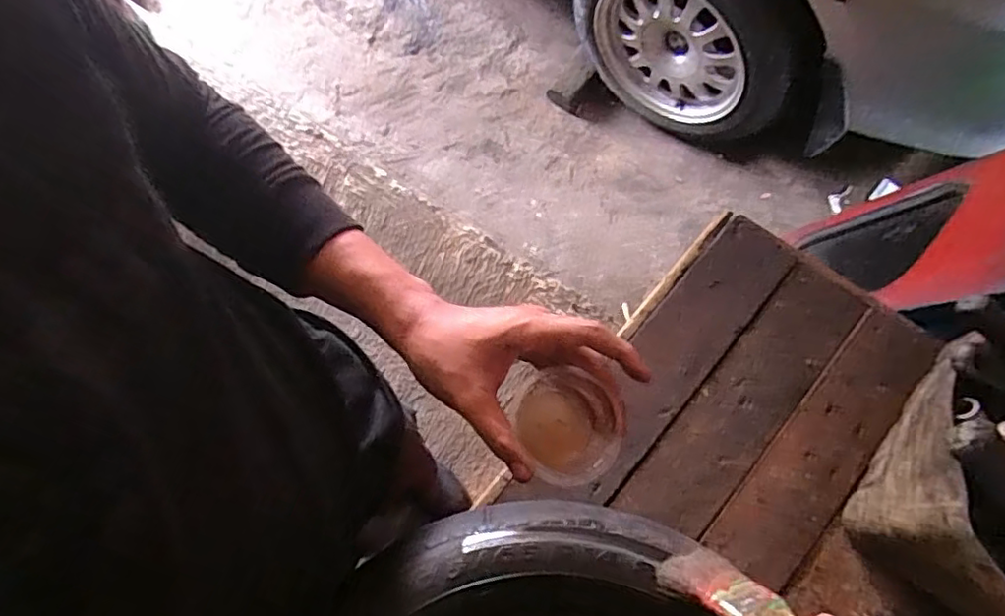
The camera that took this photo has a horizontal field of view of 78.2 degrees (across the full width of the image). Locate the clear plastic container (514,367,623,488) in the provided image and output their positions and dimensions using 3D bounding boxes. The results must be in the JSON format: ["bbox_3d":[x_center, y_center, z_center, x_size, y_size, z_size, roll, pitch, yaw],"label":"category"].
[{"bbox_3d":[0.042,0.081,0.412,0.064,0.063,0.069,7,75,3],"label":"clear plastic container"}]

